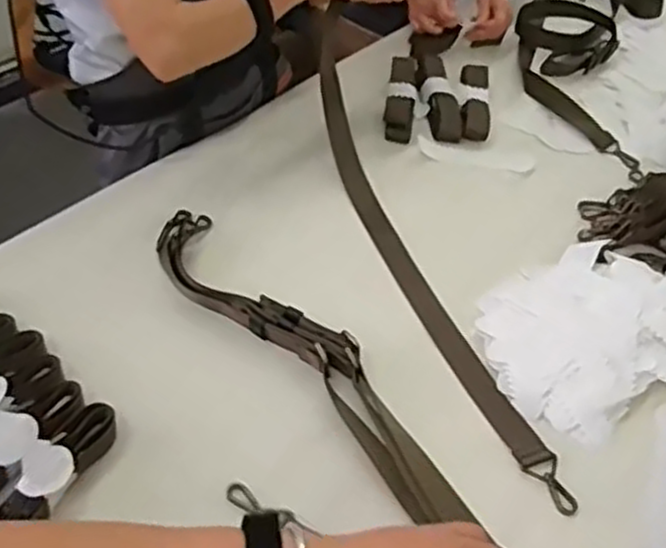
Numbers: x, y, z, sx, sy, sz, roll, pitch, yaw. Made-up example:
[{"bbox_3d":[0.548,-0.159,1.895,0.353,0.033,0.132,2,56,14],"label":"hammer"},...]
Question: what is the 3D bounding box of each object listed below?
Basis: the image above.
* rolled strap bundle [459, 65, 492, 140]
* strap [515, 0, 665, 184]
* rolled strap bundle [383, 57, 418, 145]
[{"bbox_3d":[0.220,-0.270,1.170,0.044,0.027,0.184,8,46,2],"label":"rolled strap bundle"},{"bbox_3d":[0.446,-0.404,1.330,0.244,0.039,0.634,17,47,11],"label":"strap"},{"bbox_3d":[0.104,-0.269,1.159,0.049,0.032,0.197,8,46,3],"label":"rolled strap bundle"}]

